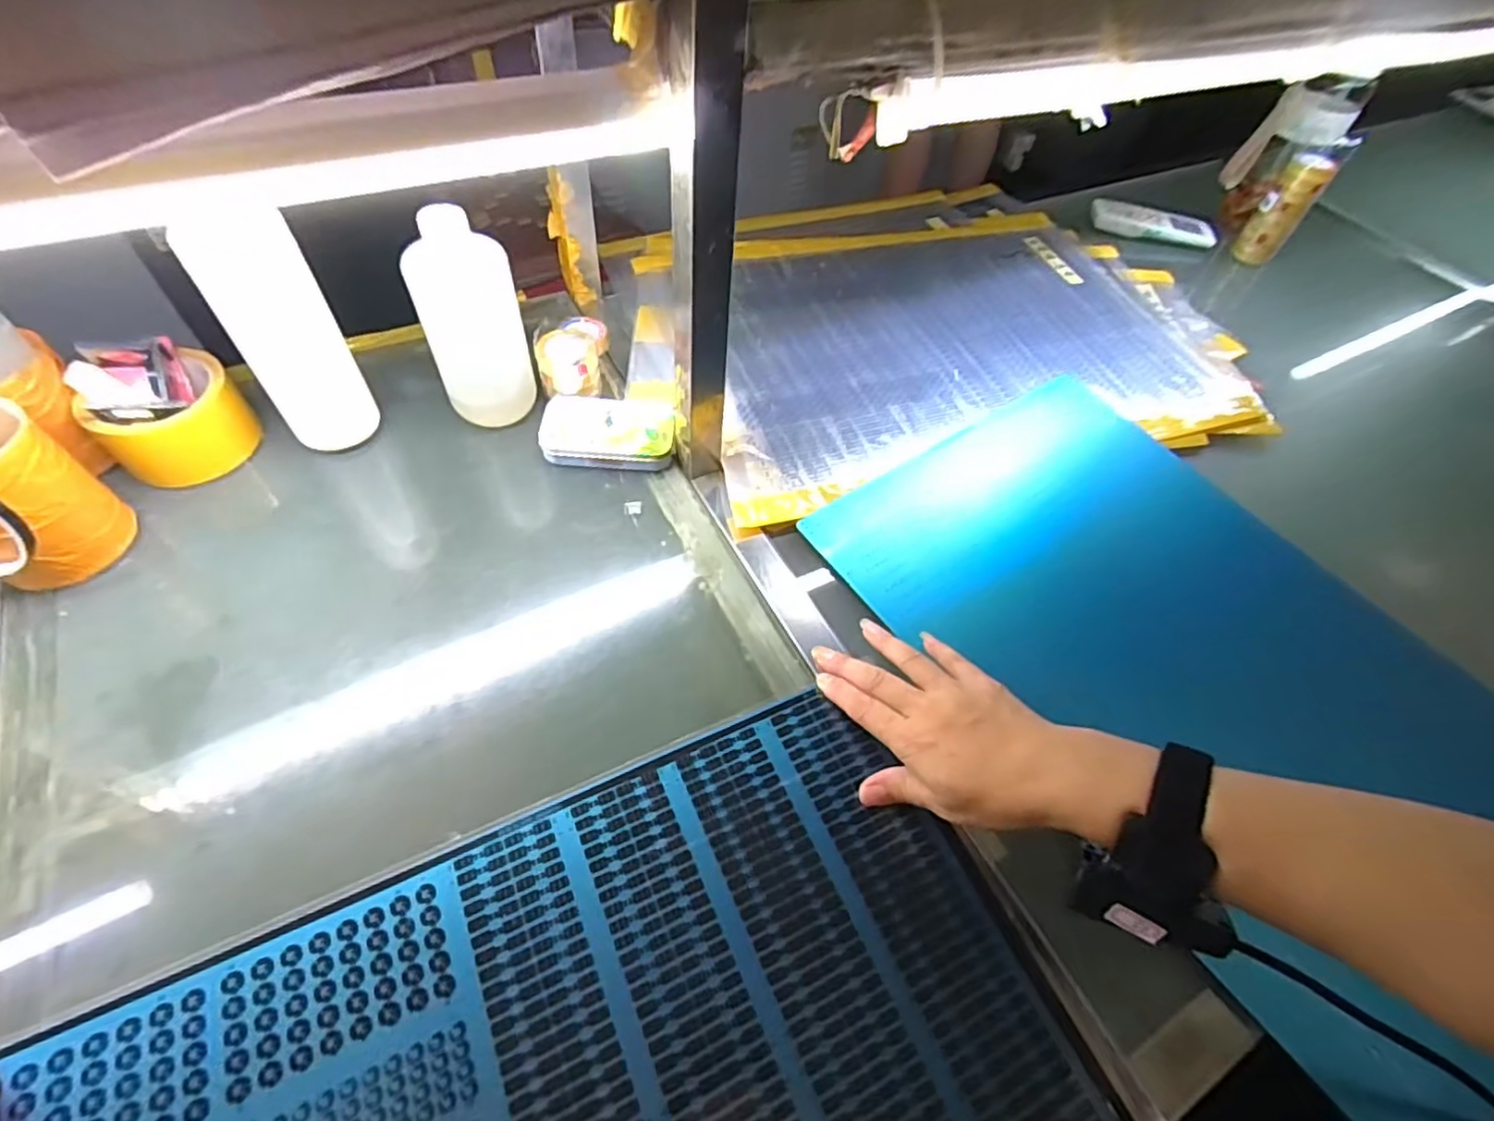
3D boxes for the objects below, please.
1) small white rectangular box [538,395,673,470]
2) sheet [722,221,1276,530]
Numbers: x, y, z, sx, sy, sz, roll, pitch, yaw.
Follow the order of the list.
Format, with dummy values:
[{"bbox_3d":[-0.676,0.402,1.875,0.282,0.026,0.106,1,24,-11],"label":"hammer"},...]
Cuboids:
[{"bbox_3d":[-0.119,-0.110,0.573,0.111,0.025,0.065,4,55,-4],"label":"small white rectangular box"},{"bbox_3d":[0.202,-0.245,0.702,0.531,0.015,0.404,-11,57,-11],"label":"sheet"}]

